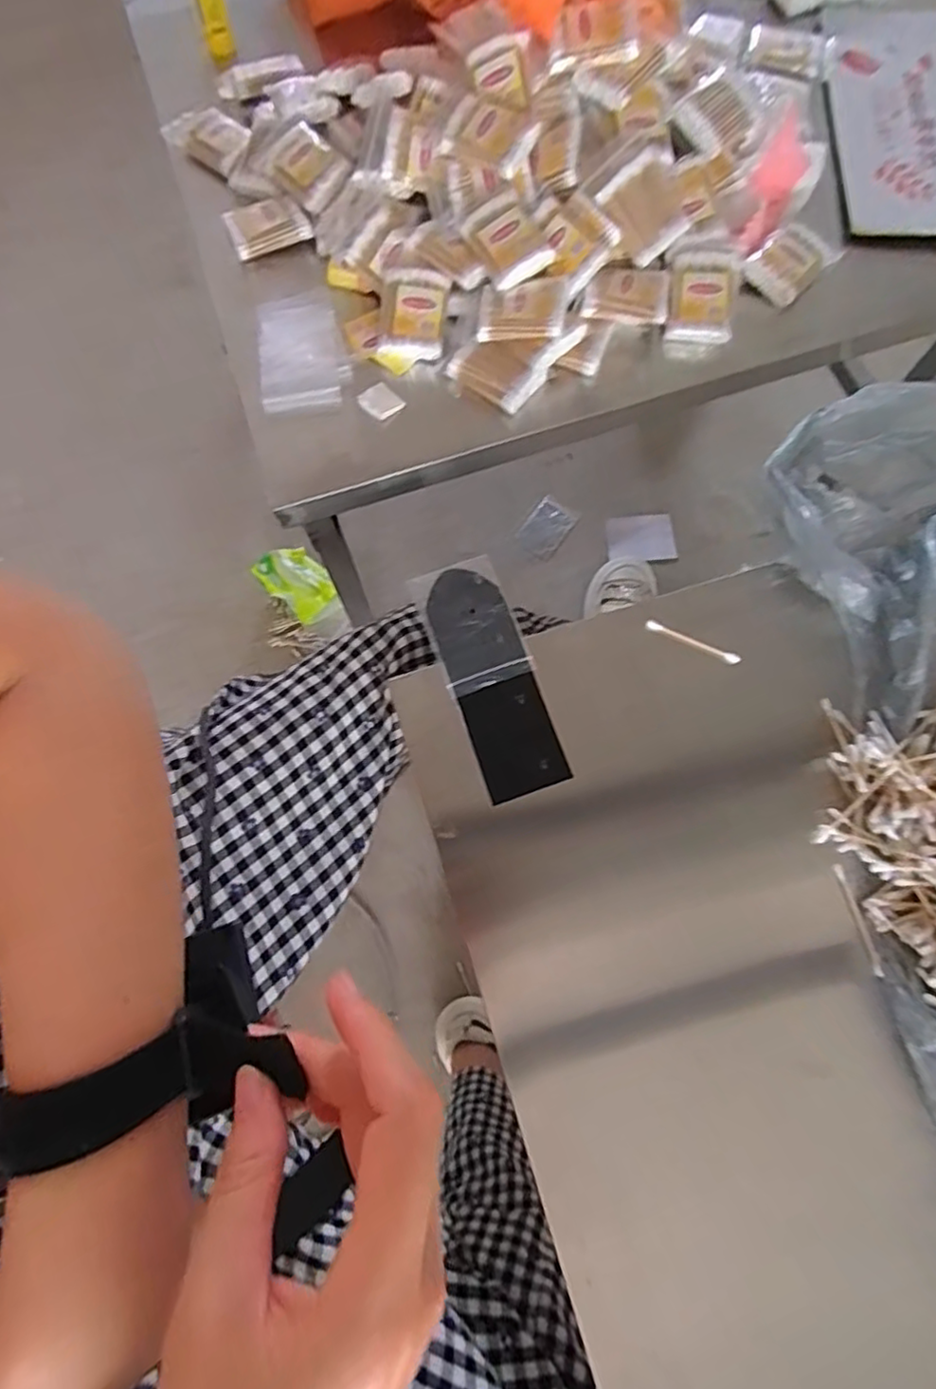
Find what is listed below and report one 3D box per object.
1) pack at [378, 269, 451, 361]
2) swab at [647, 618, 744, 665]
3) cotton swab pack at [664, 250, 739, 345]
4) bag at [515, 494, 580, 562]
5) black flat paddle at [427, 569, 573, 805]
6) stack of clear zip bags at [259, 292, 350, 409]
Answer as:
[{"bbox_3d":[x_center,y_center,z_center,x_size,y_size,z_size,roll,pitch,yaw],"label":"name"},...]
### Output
[{"bbox_3d":[-0.049,-0.333,0.556,0.056,0.033,0.065,5,75,2],"label":"pack"},{"bbox_3d":[0.169,-0.039,0.473,0.072,0.006,0.007,25,76,7],"label":"swab"},{"bbox_3d":[0.208,-0.355,0.564,0.059,0.035,0.084,11,75,3],"label":"cotton swab pack"},{"bbox_3d":[0.131,-0.272,1.035,0.073,0.011,0.099,38,88,21],"label":"bag"},{"bbox_3d":[0.017,-0.012,0.463,0.058,0.009,0.173,-19,75,-5],"label":"black flat paddle"},{"bbox_3d":[-0.147,-0.310,0.563,0.075,0.009,0.130,-8,75,-2],"label":"stack of clear zip bags"}]

